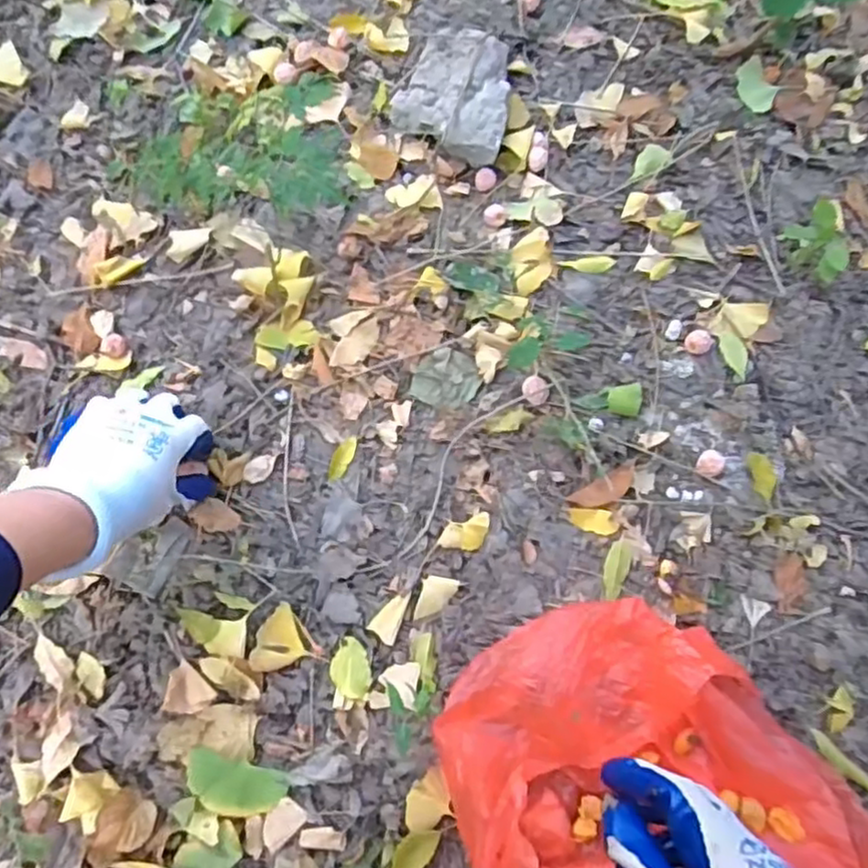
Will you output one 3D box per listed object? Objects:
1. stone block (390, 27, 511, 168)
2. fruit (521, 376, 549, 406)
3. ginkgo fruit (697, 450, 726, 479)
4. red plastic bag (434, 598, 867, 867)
[{"bbox_3d":[0.027,-0.337,0.700,0.115,0.039,0.139,22,69,6],"label":"stone block"},{"bbox_3d":[0.085,-0.036,0.591,0.019,0.015,0.027,-17,70,-9],"label":"fruit"},{"bbox_3d":[0.223,0.023,0.567,0.022,0.015,0.021,1,68,-2],"label":"ginkgo fruit"},{"bbox_3d":[0.143,0.247,0.432,0.246,0.100,0.289,-32,73,-14],"label":"red plastic bag"}]

